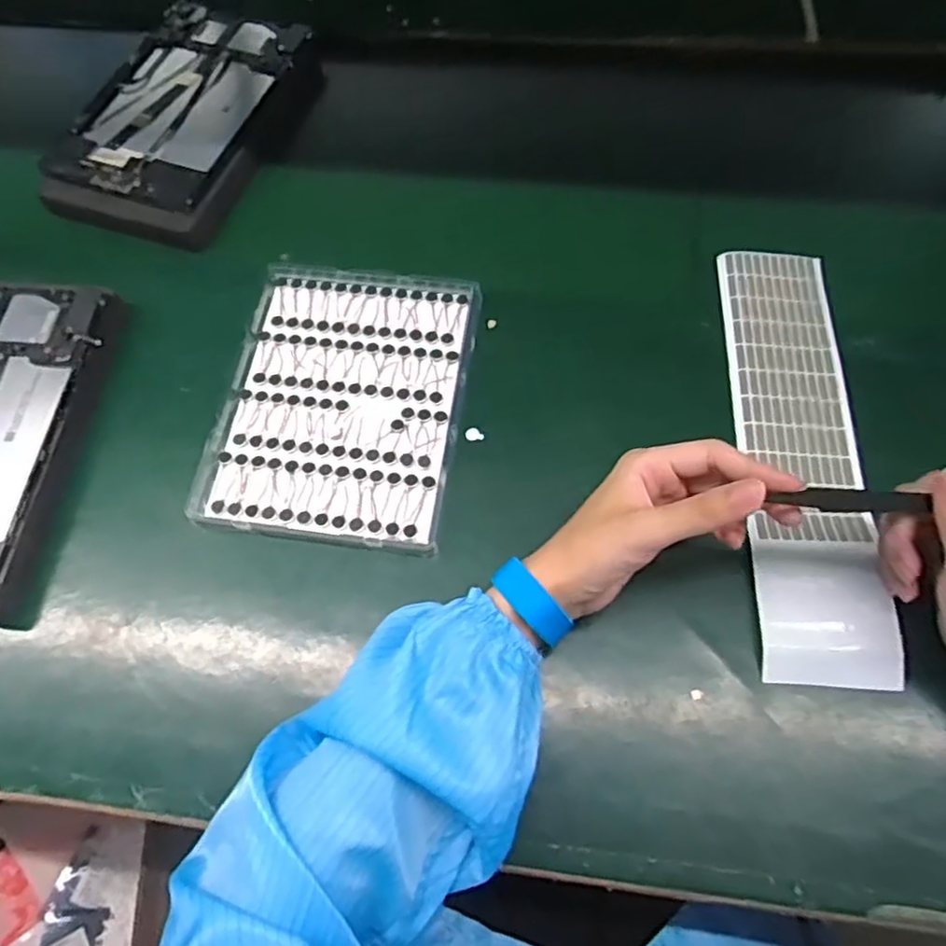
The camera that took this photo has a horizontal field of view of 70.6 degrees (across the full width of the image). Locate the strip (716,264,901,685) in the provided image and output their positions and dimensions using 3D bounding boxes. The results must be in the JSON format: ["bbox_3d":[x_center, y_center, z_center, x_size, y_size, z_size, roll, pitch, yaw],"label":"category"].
[{"bbox_3d":[0.220,-0.024,0.452,0.076,0.020,0.319,3,65,2],"label":"strip"}]

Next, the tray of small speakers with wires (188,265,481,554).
[{"bbox_3d":[-0.091,-0.055,0.477,0.168,0.005,0.218,8,67,4],"label":"tray of small speakers with wires"}]

